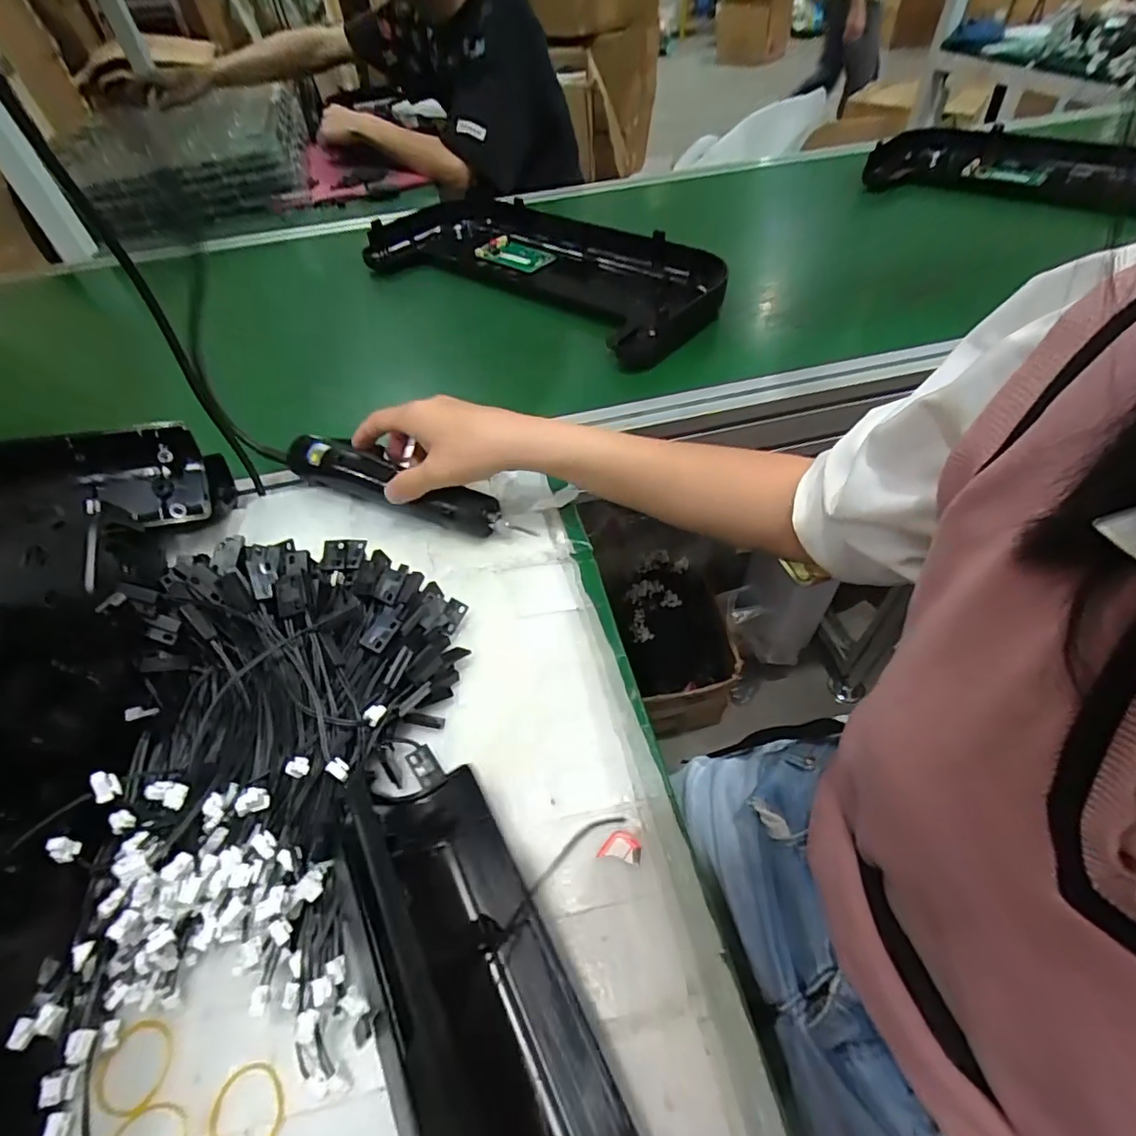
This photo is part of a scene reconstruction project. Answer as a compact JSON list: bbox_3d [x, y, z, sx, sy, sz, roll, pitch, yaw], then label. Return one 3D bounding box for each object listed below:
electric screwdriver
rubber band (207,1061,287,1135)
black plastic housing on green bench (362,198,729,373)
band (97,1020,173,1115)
[{"bbox_3d":[-0.143,-0.070,0.449,0.196,0.032,0.036,20,53,17],"label":"electric screwdriver"},{"bbox_3d":[-0.131,0.222,0.229,0.029,0.004,0.031,-7,50,-1],"label":"rubber band"},{"bbox_3d":[-0.036,-0.382,0.715,0.496,0.059,0.211,33,60,28],"label":"black plastic housing on green bench"},{"bbox_3d":[-0.185,0.214,0.240,0.029,0.004,0.029,-2,50,3],"label":"band"}]

